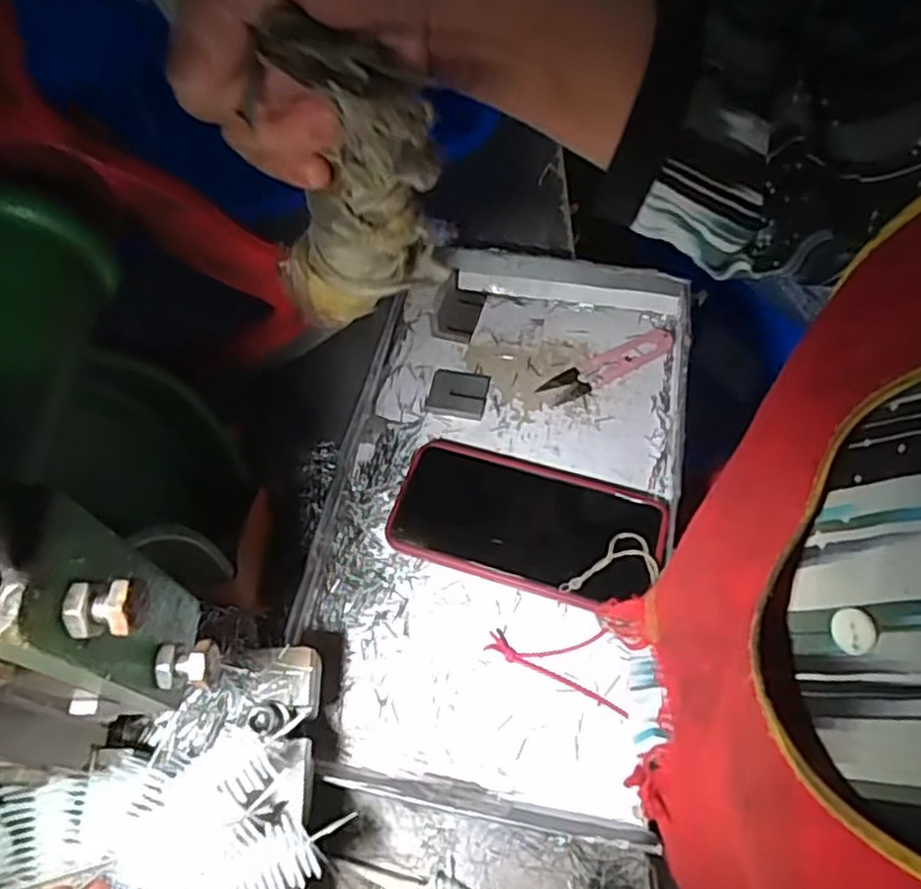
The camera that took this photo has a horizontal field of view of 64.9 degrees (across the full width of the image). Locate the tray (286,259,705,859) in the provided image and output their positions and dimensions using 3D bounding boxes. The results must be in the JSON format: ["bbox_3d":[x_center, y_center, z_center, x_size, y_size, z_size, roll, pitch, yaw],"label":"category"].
[{"bbox_3d":[0.025,0.027,0.449,0.206,0.027,0.354,8,61,8],"label":"tray"}]

